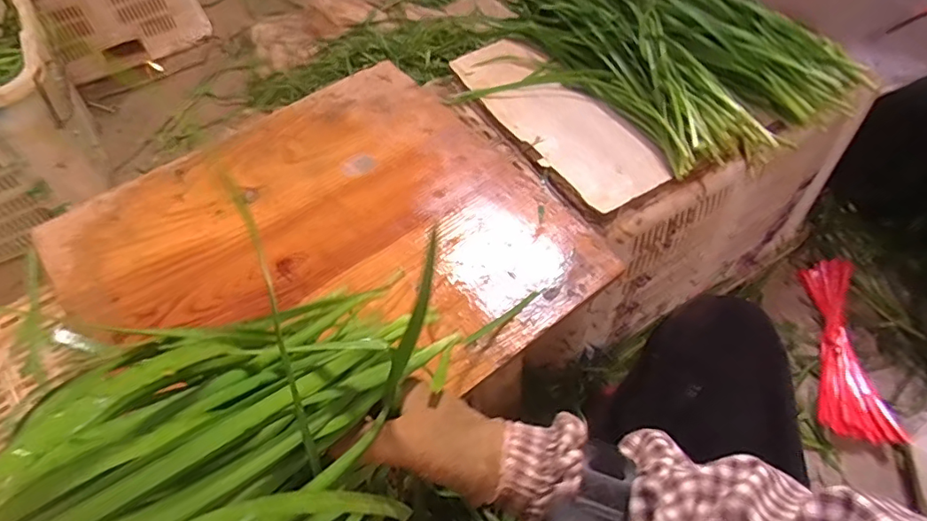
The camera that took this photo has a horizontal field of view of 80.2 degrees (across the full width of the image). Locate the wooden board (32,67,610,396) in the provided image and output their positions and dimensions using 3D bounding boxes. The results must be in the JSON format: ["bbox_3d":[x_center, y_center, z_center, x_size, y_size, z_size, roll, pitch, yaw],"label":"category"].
[{"bbox_3d":[-0.152,-0.021,0.636,0.522,0.026,0.466,-33,61,-20],"label":"wooden board"}]

